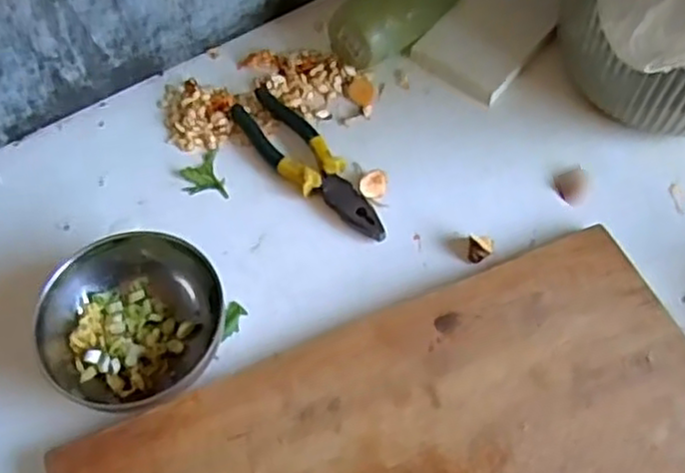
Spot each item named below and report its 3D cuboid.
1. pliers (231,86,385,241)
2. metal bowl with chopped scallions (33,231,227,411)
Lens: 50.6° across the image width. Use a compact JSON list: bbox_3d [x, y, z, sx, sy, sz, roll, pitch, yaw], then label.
[{"bbox_3d":[-0.030,-0.067,0.671,0.053,0.018,0.198,-37,66,-17],"label":"pliers"},{"bbox_3d":[-0.167,0.069,0.576,0.125,0.060,0.135,-1,61,1],"label":"metal bowl with chopped scallions"}]

